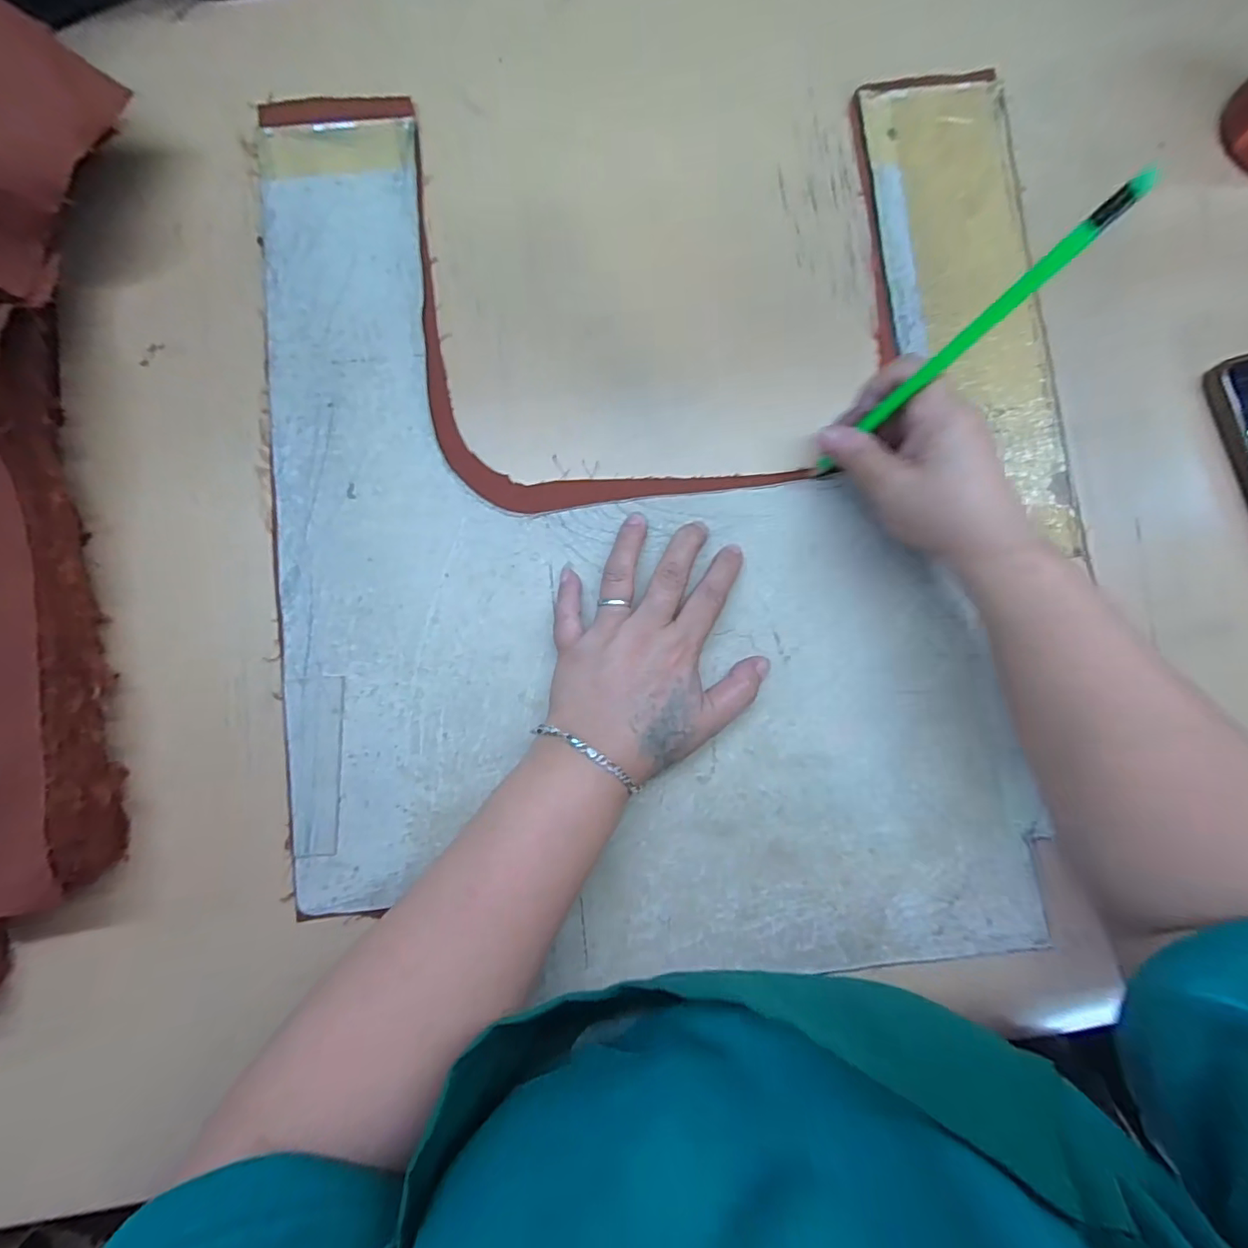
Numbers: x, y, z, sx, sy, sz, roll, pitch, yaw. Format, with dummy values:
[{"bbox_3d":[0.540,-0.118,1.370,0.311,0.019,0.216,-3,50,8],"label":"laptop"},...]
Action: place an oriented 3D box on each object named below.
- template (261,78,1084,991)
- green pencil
[{"bbox_3d":[0.026,-0.061,0.327,0.449,0.008,0.494,-2,84,-2],"label":"template"},{"bbox_3d":[0.144,-0.119,0.254,0.006,0.162,0.008,-35,85,-32],"label":"green pencil"}]

